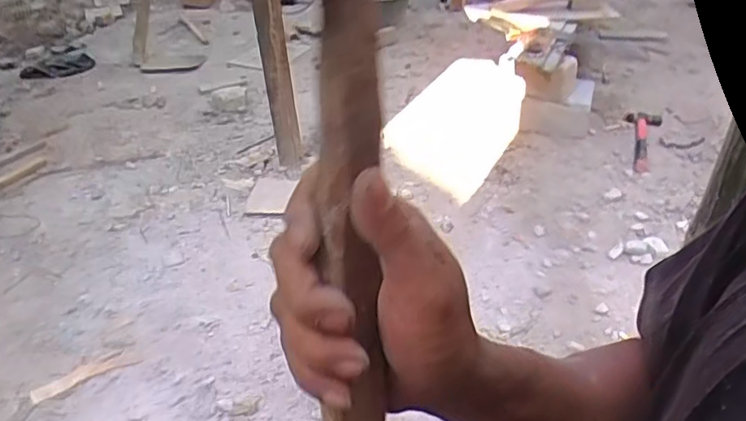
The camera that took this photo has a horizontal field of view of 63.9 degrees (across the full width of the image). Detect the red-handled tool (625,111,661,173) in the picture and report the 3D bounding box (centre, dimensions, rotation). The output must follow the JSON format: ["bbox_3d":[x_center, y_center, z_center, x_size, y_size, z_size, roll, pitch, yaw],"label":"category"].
[{"bbox_3d":[0.764,-0.203,1.710,0.096,0.040,0.328,11,36,21],"label":"red-handled tool"}]

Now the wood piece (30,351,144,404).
[{"bbox_3d":[-0.525,0.295,1.093,0.182,0.005,0.050,-22,37,-25],"label":"wood piece"}]

